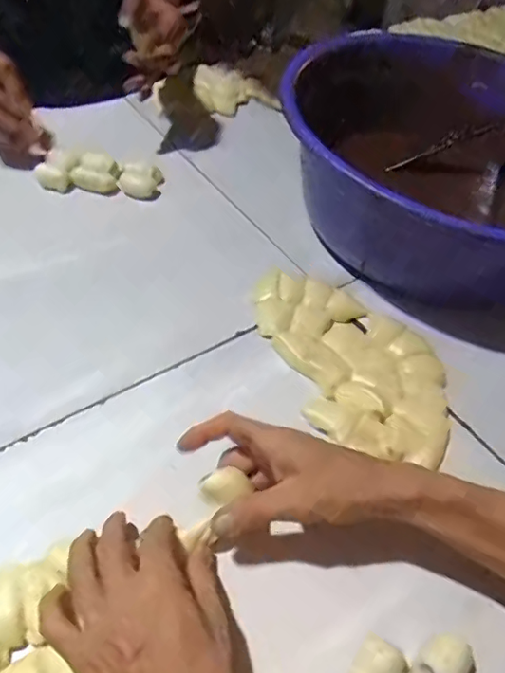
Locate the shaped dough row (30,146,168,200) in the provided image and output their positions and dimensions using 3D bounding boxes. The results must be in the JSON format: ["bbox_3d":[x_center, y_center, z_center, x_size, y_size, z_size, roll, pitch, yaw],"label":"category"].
[{"bbox_3d":[-0.189,-0.197,0.661,0.142,0.031,0.066,12,50,0],"label":"shaped dough row"}]

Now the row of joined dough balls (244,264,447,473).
[{"bbox_3d":[0.088,0.021,0.526,0.235,0.020,0.153,34,53,17],"label":"row of joined dough balls"}]

